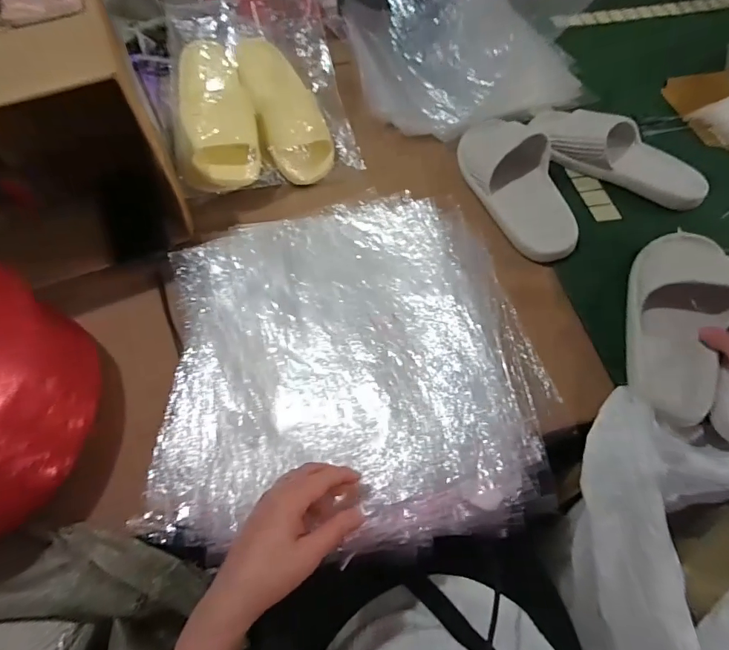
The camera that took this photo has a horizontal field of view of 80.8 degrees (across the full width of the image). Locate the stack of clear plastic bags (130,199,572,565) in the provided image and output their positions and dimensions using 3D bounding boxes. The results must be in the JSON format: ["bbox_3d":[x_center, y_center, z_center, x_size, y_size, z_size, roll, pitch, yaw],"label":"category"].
[{"bbox_3d":[-0.019,0.028,0.512,0.431,0.057,0.422,-6,61,0],"label":"stack of clear plastic bags"}]

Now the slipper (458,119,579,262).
[{"bbox_3d":[0.218,-0.218,0.615,0.113,0.058,0.259,-8,61,-1],"label":"slipper"}]

